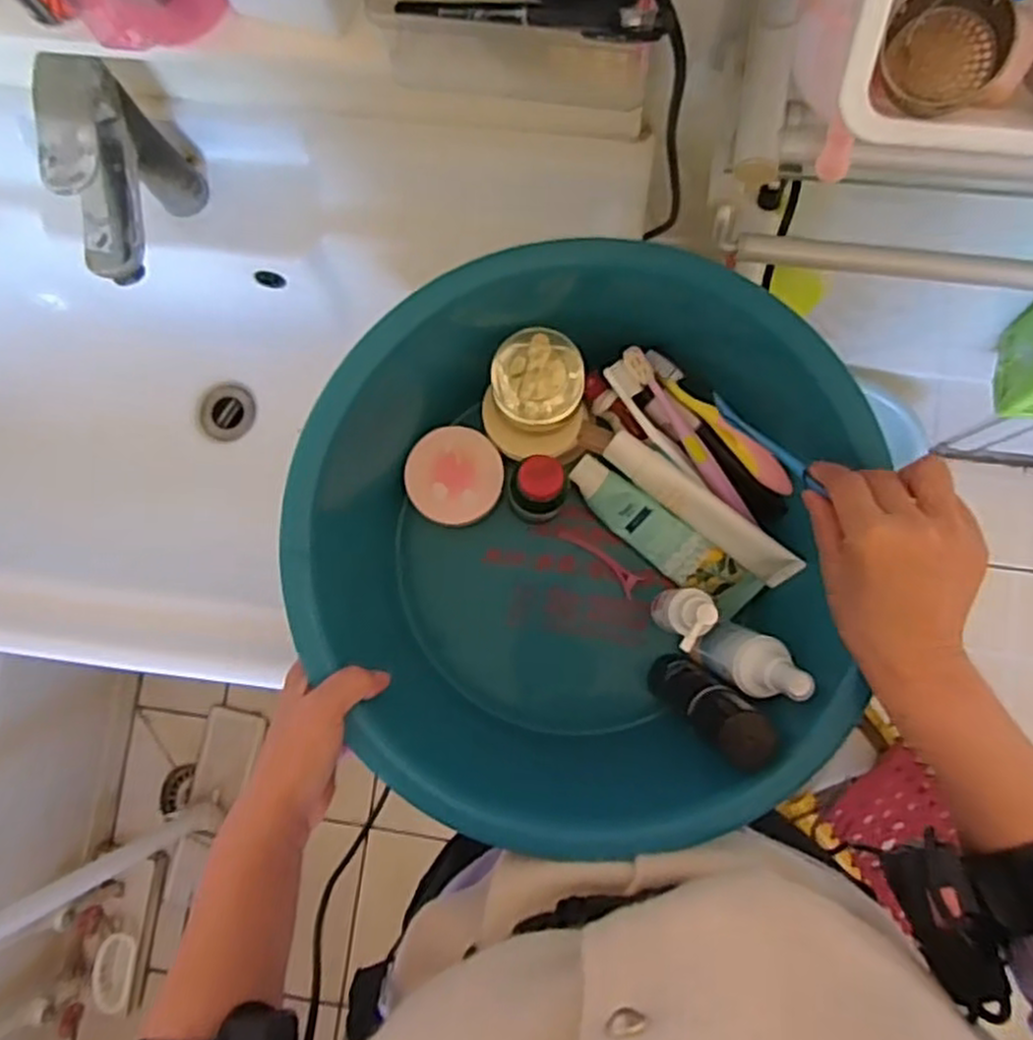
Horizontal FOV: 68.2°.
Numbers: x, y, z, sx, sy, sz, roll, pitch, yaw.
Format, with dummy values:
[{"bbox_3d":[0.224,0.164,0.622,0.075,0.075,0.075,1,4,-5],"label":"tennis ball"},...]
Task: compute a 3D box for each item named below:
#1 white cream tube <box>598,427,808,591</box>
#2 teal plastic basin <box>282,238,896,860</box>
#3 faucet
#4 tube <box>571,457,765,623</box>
[{"bbox_3d":[0.132,-0.008,0.547,0.155,0.024,0.027,37,87,8],"label":"white cream tube"},{"bbox_3d":[0.048,0.015,0.533,0.350,0.163,0.336,-1,83,4],"label":"teal plastic basin"},{"bbox_3d":[-0.298,-0.257,0.589,0.041,0.172,0.159,-1,83,4],"label":"faucet"},{"bbox_3d":[0.109,0.012,0.574,0.162,0.021,0.039,38,108,-2],"label":"tube"}]

